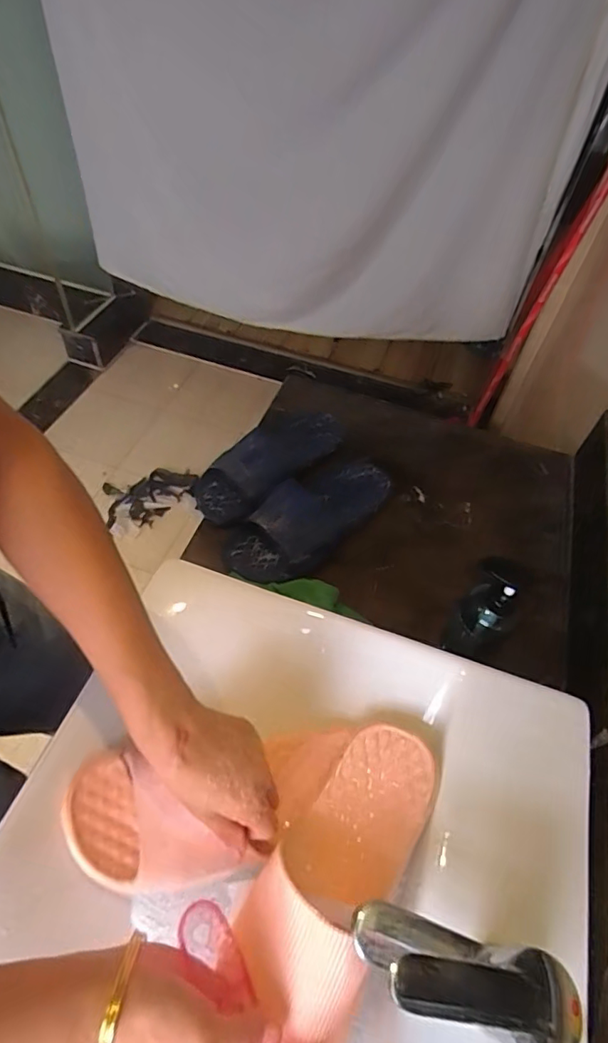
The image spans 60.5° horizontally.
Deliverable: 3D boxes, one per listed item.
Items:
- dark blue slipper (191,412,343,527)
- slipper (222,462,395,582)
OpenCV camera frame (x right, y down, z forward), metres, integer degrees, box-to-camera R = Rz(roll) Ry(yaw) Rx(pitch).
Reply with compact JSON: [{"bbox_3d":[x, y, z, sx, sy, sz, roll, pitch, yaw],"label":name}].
[{"bbox_3d":[-0.047,-0.101,0.772,0.109,0.062,0.272,34,58,19],"label":"dark blue slipper"},{"bbox_3d":[0.018,-0.013,0.699,0.271,0.068,0.119,-28,61,-23],"label":"slipper"}]

